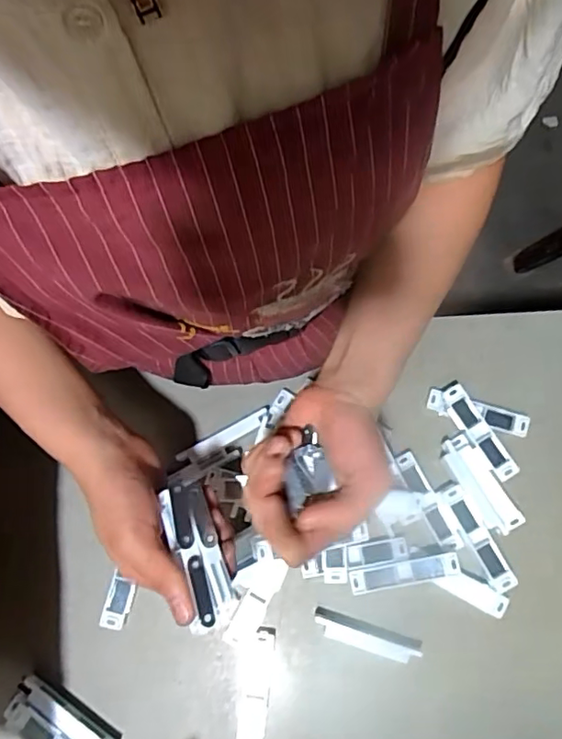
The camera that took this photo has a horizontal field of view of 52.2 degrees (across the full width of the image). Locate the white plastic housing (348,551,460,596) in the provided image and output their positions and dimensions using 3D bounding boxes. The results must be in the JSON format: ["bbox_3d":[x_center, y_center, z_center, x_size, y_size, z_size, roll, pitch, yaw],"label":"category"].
[{"bbox_3d":[0.108,0.178,0.503,0.093,0.016,0.021,-16,75,12],"label":"white plastic housing"}]

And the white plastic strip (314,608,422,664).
[{"bbox_3d":[0.073,0.232,0.499,0.091,0.024,0.019,18,76,5],"label":"white plastic strip"}]

